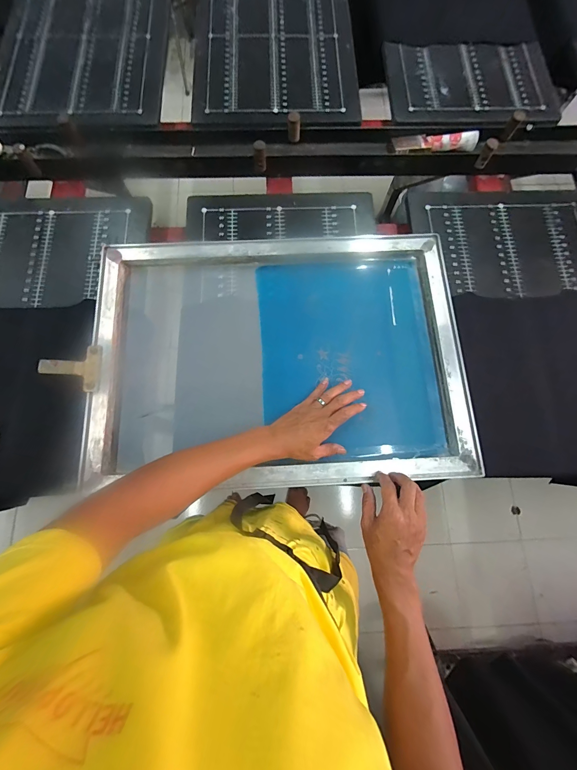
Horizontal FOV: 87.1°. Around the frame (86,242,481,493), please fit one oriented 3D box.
[{"bbox_3d":[-0.019,-0.055,0.560,0.640,0.041,0.452,-2,77,-1],"label":"frame"}]

